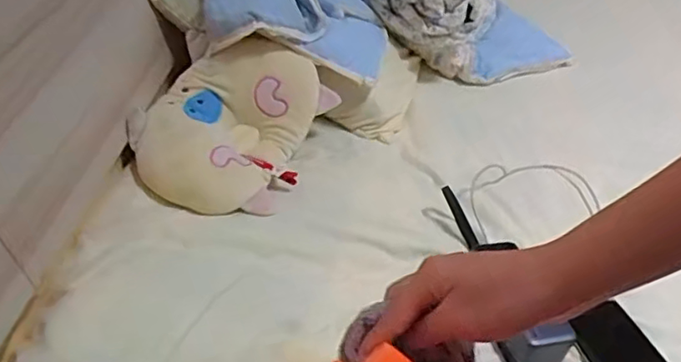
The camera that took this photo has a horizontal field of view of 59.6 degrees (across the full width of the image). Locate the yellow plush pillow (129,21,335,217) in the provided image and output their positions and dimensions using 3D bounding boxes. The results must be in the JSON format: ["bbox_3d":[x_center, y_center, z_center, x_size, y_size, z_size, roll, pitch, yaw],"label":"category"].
[{"bbox_3d":[-0.135,-0.074,0.700,0.196,0.113,0.213,15,41,11],"label":"yellow plush pillow"}]

